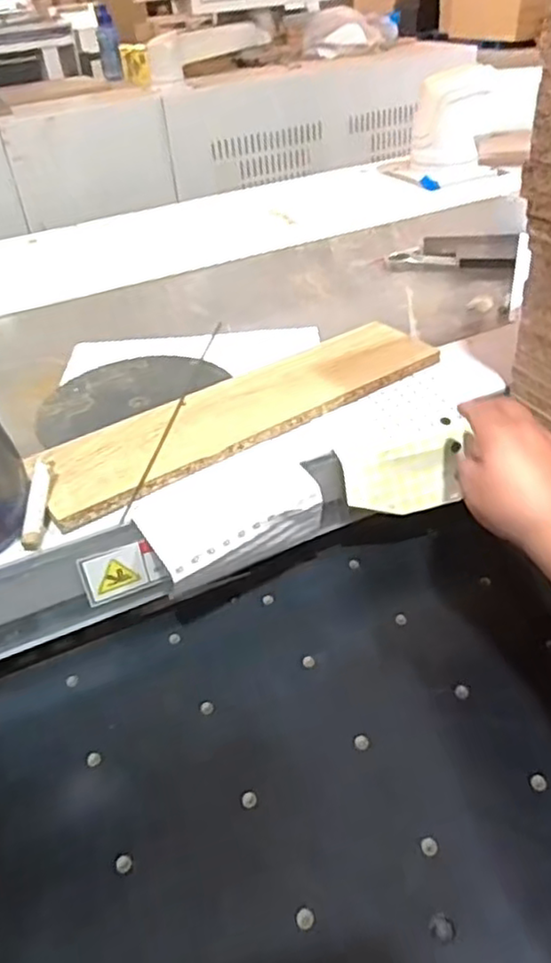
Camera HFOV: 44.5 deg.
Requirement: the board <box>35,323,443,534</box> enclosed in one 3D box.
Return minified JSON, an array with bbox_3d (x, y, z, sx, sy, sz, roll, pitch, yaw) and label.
[{"bbox_3d":[-0.025,-0.066,0.580,0.364,0.012,0.090,-27,47,-25],"label":"board"}]

